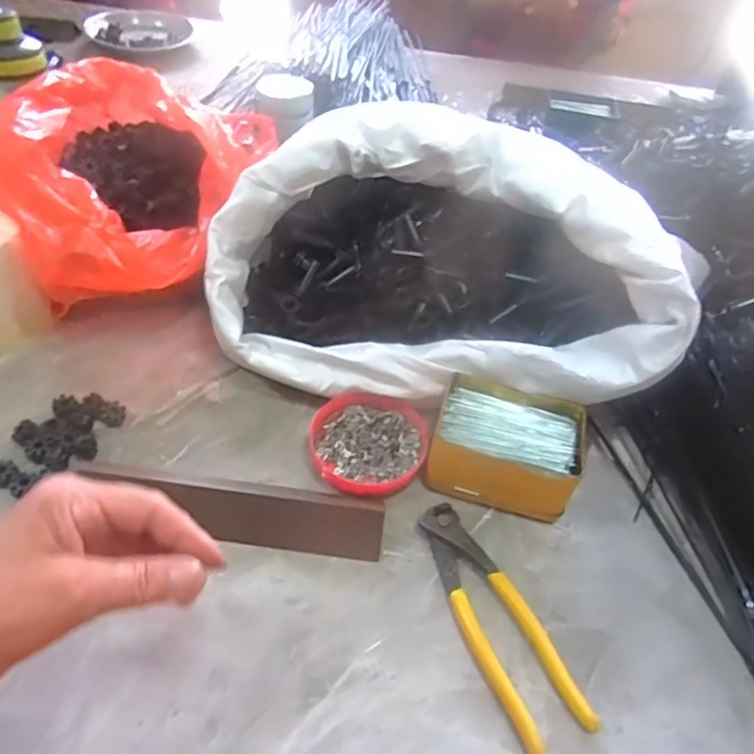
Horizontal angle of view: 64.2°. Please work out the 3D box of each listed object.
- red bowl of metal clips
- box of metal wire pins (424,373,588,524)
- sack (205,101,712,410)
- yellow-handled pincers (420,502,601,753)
[{"bbox_3d":[-0.006,0.051,0.480,0.090,0.028,0.089,3,47,-3],"label":"red bowl of metal clips"},{"bbox_3d":[0.100,0.055,0.473,0.111,0.053,0.086,14,47,7],"label":"box of metal wire pins"},{"bbox_3d":[0.047,-0.106,0.519,0.366,0.134,0.228,11,47,4],"label":"sack"},{"bbox_3d":[0.078,0.156,0.399,0.051,0.015,0.164,-15,50,-19],"label":"yellow-handled pincers"}]

